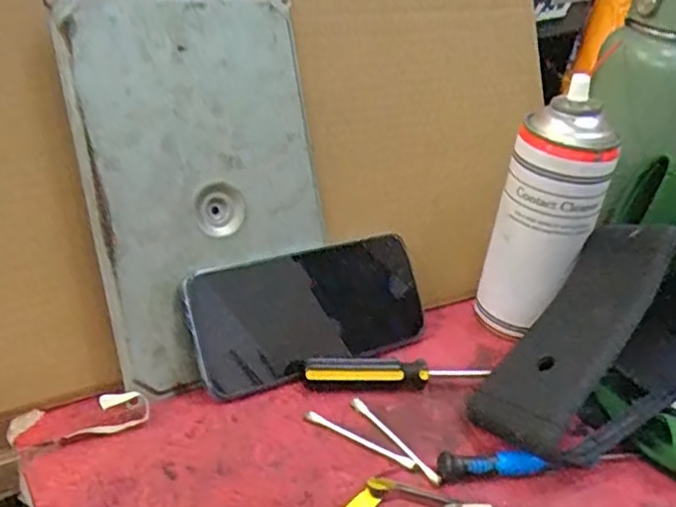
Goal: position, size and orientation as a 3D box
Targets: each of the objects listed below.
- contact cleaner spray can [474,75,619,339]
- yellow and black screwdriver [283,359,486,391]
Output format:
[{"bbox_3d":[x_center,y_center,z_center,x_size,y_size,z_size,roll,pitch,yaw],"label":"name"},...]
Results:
[{"bbox_3d":[0.140,-0.022,0.464,0.049,0.166,0.060,-14,35,-30],"label":"contact cleaner spray can"},{"bbox_3d":[0.032,0.079,0.429,0.125,0.023,0.016,0,34,-7],"label":"yellow and black screwdriver"}]

